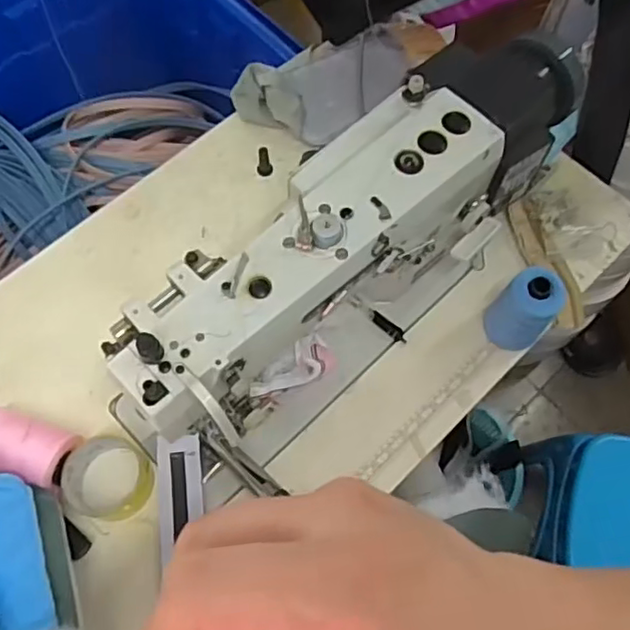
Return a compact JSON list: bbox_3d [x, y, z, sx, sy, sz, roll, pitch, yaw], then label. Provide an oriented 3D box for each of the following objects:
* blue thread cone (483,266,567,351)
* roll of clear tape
[{"bbox_3d":[0.244,-0.006,0.736,0.063,0.103,0.066,0,67,-1],"label":"blue thread cone"},{"bbox_3d":[-0.226,0.182,0.697,0.085,0.059,0.086,0,67,-1],"label":"roll of clear tape"}]

